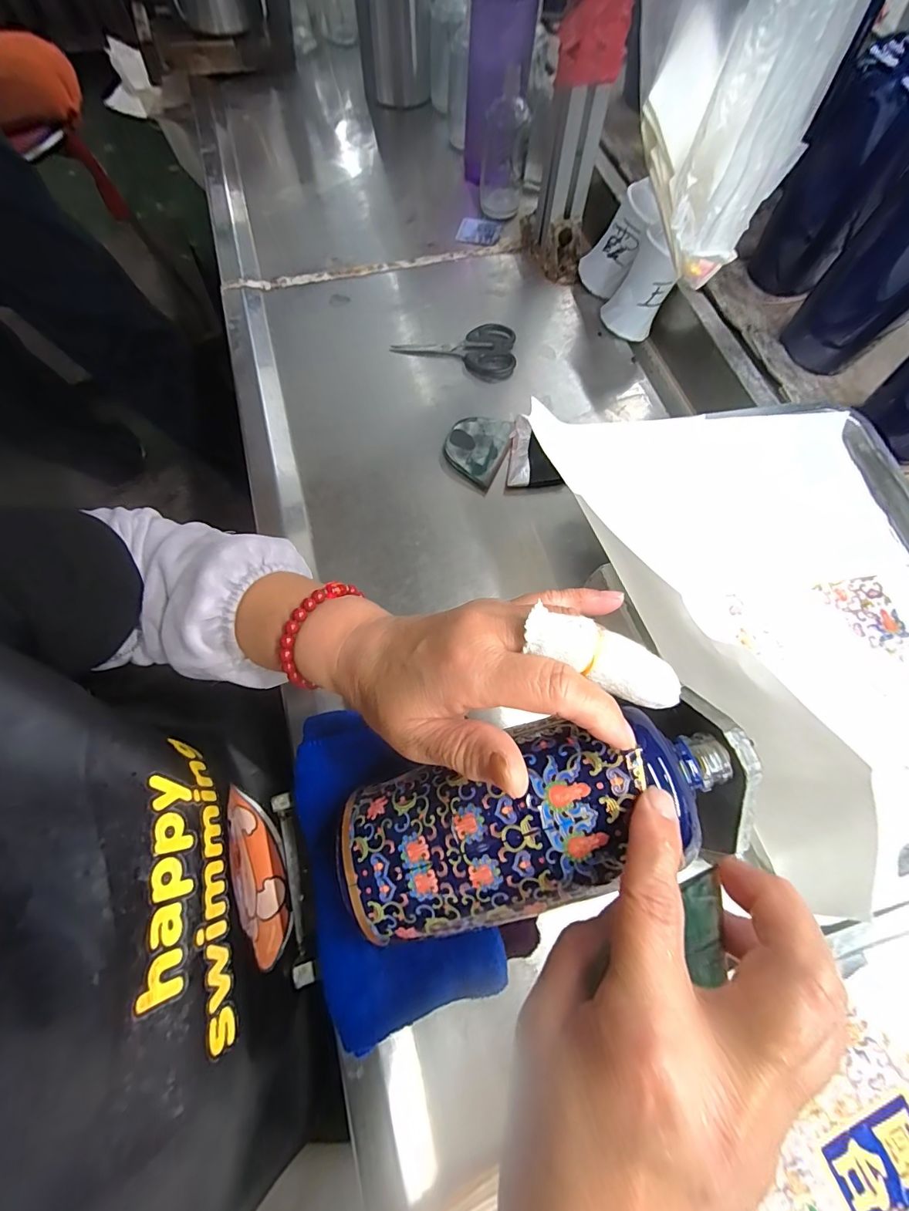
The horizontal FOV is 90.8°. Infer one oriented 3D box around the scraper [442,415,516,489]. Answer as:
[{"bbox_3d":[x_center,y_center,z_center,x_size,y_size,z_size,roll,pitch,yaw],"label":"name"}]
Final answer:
[{"bbox_3d":[0.022,-0.155,0.436,0.057,0.011,0.081,22,71,9],"label":"scraper"}]

